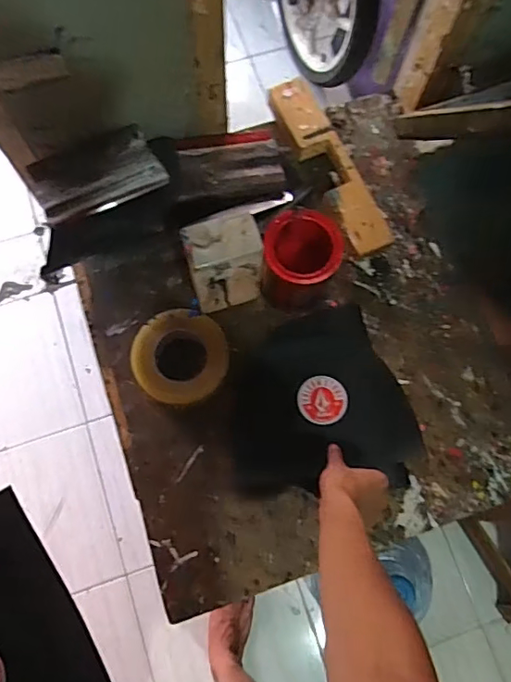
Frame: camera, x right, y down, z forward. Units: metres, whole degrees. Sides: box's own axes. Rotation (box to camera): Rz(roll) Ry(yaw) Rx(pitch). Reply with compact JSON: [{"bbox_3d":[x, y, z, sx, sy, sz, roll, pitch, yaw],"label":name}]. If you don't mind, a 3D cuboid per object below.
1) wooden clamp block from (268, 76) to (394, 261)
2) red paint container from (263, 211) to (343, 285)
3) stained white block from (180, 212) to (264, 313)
[{"bbox_3d":[0.126,-0.295,0.883,0.074,0.022,0.334,-24,75,-8],"label":"wooden clamp block"},{"bbox_3d":[0.066,-0.114,0.802,0.106,0.147,0.105,10,73,2],"label":"red paint container"},{"bbox_3d":[-0.045,-0.100,0.751,0.099,0.207,0.057,-23,75,-8],"label":"stained white block"}]

